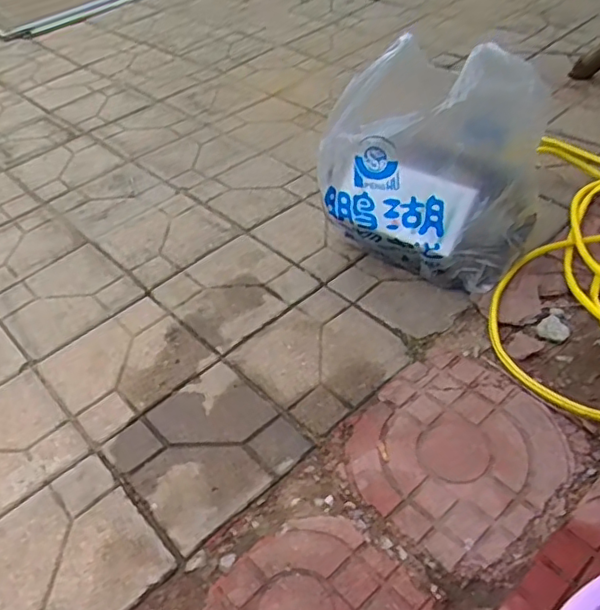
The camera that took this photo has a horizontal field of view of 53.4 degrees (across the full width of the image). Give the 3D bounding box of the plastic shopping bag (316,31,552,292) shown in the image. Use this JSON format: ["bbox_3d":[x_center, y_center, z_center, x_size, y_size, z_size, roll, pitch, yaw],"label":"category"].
[{"bbox_3d":[0.218,-0.220,1.012,0.347,0.371,0.208,18,49,24],"label":"plastic shopping bag"}]

